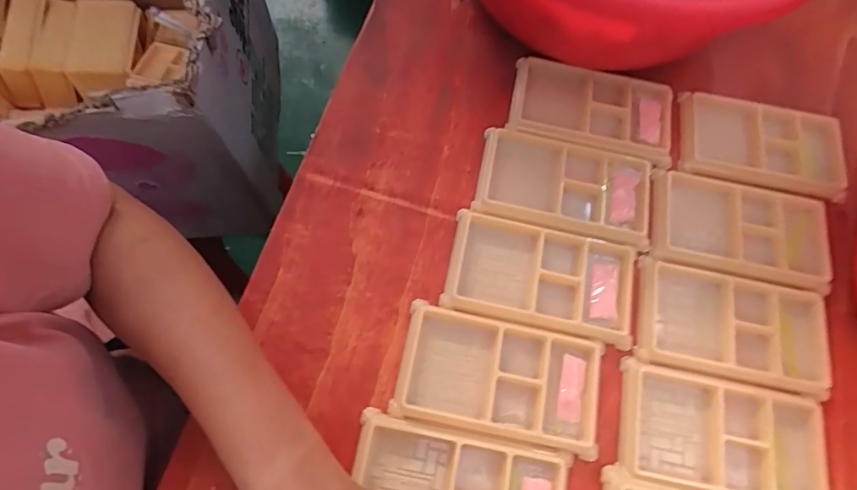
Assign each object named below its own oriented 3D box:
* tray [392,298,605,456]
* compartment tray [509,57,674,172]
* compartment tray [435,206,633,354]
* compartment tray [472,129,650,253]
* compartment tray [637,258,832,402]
[{"bbox_3d":[0.049,0.090,0.321,0.136,0.010,0.076,12,70,2],"label":"tray"},{"bbox_3d":[0.138,-0.114,0.392,0.133,0.009,0.075,12,70,2],"label":"compartment tray"},{"bbox_3d":[0.084,0.023,0.345,0.137,0.010,0.074,12,70,2],"label":"compartment tray"},{"bbox_3d":[0.107,-0.046,0.367,0.132,0.009,0.076,12,70,2],"label":"compartment tray"},{"bbox_3d":[0.223,0.062,0.349,0.134,0.018,0.080,12,70,2],"label":"compartment tray"}]

